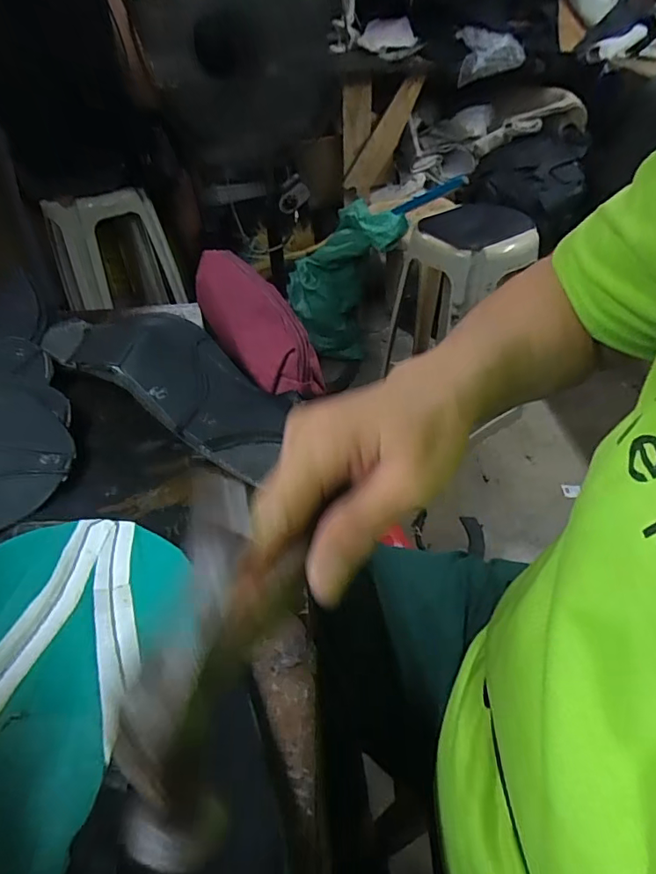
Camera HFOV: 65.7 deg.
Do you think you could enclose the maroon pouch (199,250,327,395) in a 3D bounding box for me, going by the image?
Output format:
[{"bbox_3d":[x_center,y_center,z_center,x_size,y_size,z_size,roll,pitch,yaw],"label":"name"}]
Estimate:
[{"bbox_3d":[-0.079,-0.116,0.499,0.057,0.067,0.213,-23,48,-21],"label":"maroon pouch"}]

